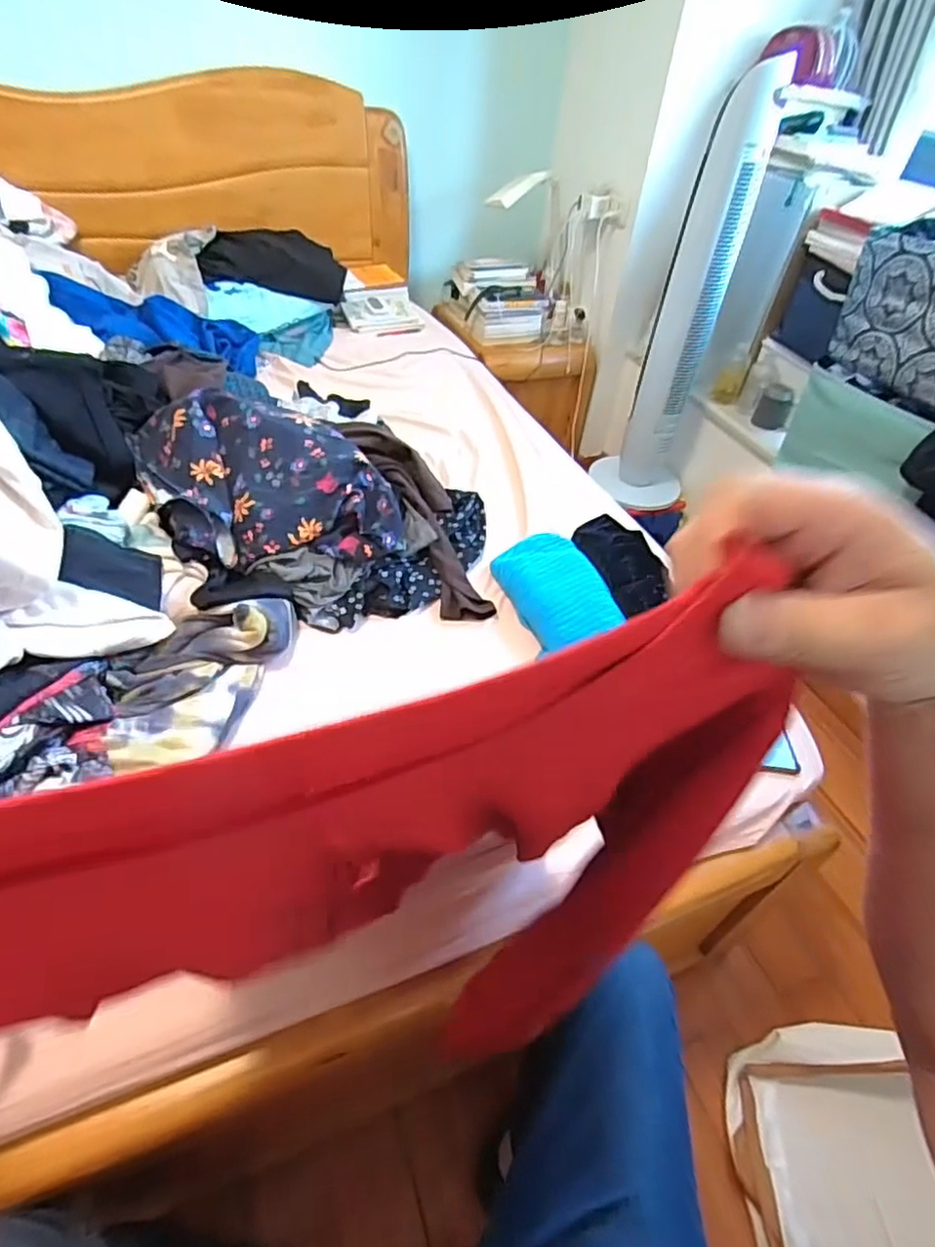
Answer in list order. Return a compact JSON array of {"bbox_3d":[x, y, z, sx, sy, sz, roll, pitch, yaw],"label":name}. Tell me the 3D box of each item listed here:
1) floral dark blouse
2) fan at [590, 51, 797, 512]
[{"bbox_3d":[-0.339,-0.250,1.066,0.406,0.139,0.324,-9,46,-14],"label":"floral dark blouse"},{"bbox_3d":[0.576,-0.806,1.706,0.237,1.014,0.262,16,45,12],"label":"fan"}]

